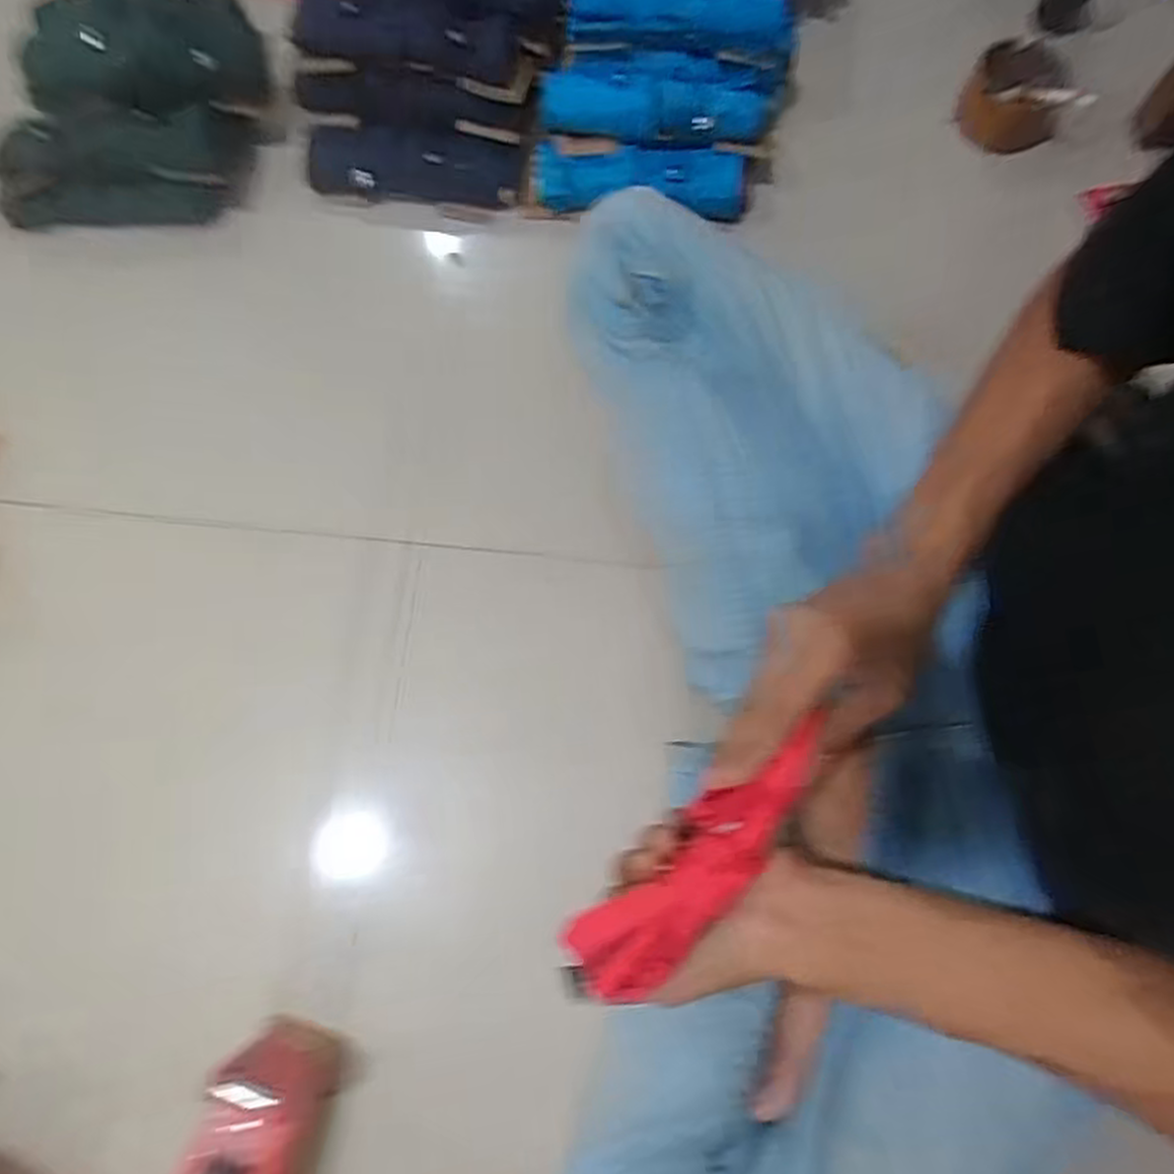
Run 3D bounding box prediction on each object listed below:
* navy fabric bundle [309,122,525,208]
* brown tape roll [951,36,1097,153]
[{"bbox_3d":[-0.146,-0.366,0.678,0.190,0.037,0.067,3,72,0],"label":"navy fabric bundle"},{"bbox_3d":[0.394,-0.456,0.726,0.102,0.051,0.081,3,72,0],"label":"brown tape roll"}]

